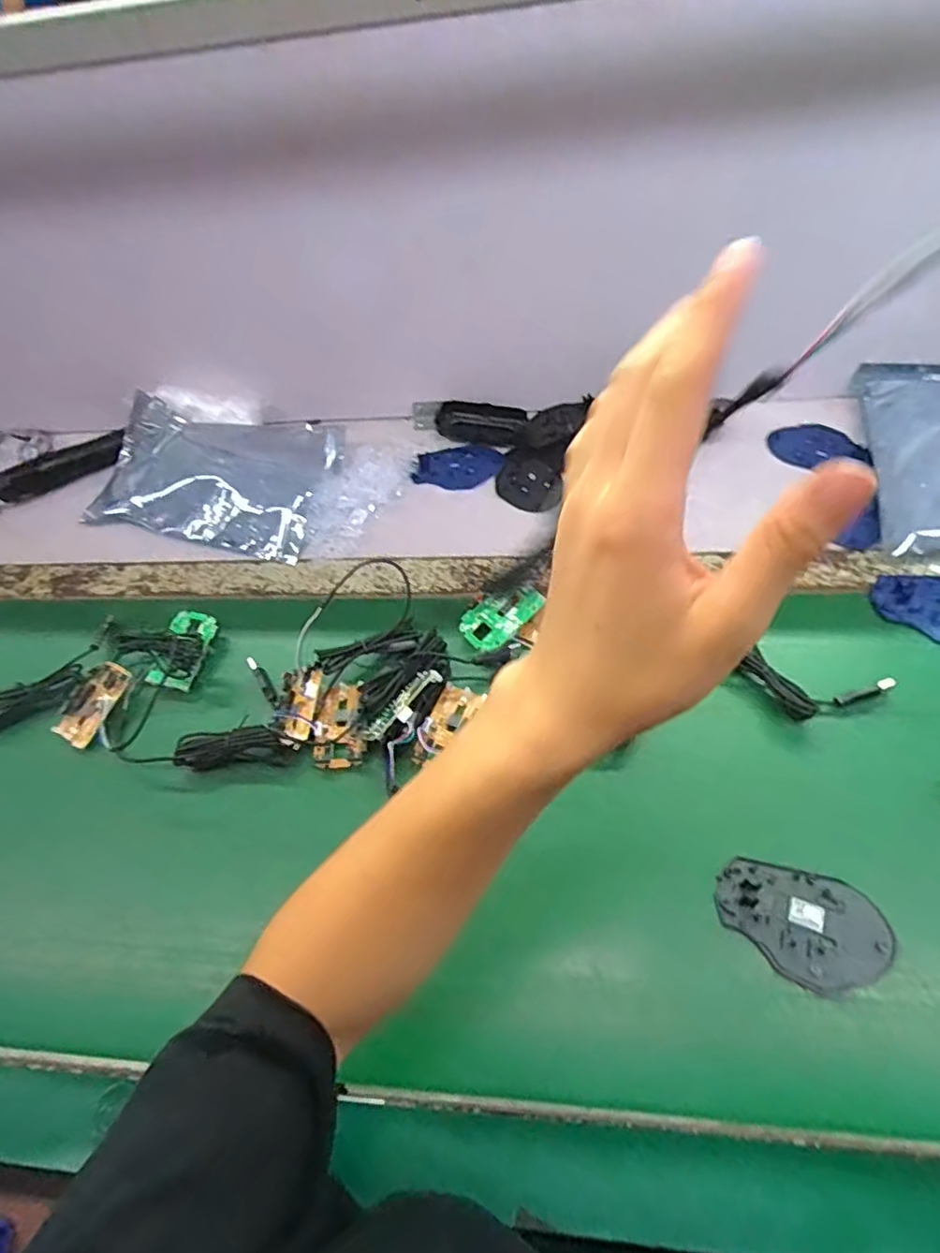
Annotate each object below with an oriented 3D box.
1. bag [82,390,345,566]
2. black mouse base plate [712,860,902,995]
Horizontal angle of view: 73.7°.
[{"bbox_3d":[-0.296,-0.186,0.730,0.302,0.054,0.190,13,66,20],"label":"bag"},{"bbox_3d":[0.225,0.203,0.427,0.107,0.011,0.071,14,57,15],"label":"black mouse base plate"}]

